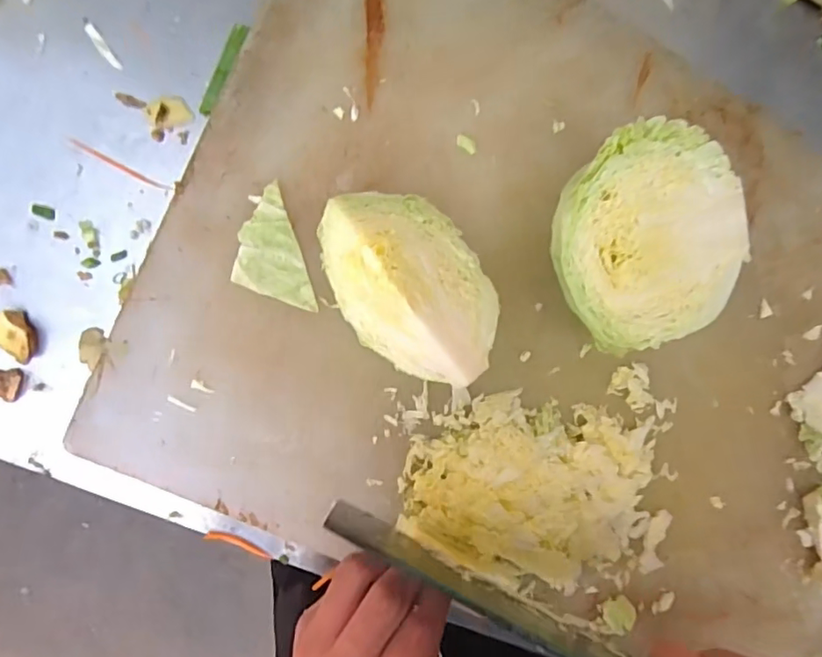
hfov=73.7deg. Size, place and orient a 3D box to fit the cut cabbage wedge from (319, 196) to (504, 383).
[{"bbox_3d":[-0.001,-0.025,0.306,0.076,0.066,0.108,-31,100,-1],"label":"cut cabbage wedge"}]

